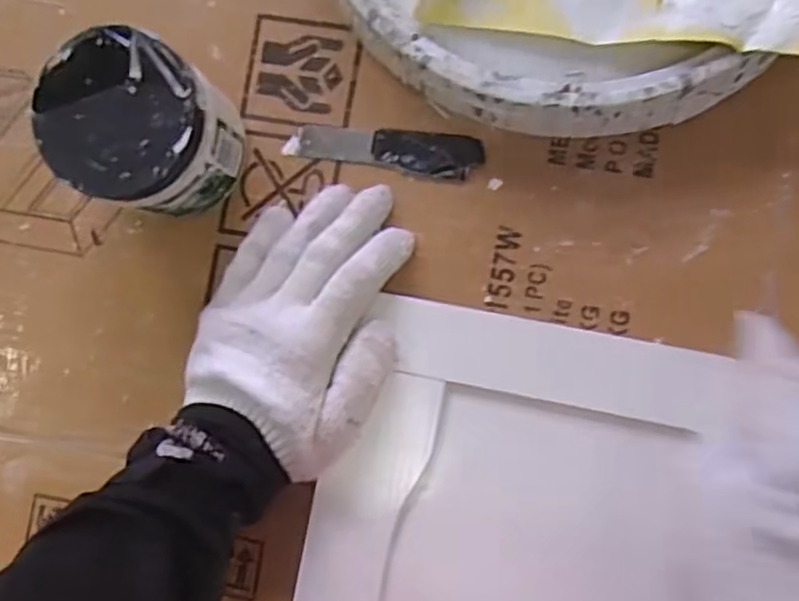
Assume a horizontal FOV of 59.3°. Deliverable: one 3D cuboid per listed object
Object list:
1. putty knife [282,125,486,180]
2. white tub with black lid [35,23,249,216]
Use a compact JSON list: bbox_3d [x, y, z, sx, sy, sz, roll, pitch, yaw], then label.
[{"bbox_3d":[-0.009,-0.085,0.391,0.108,0.004,0.024,8,90,6],"label":"putty knife"},{"bbox_3d":[-0.130,-0.087,0.366,0.081,0.076,0.077,0,90,6],"label":"white tub with black lid"}]

